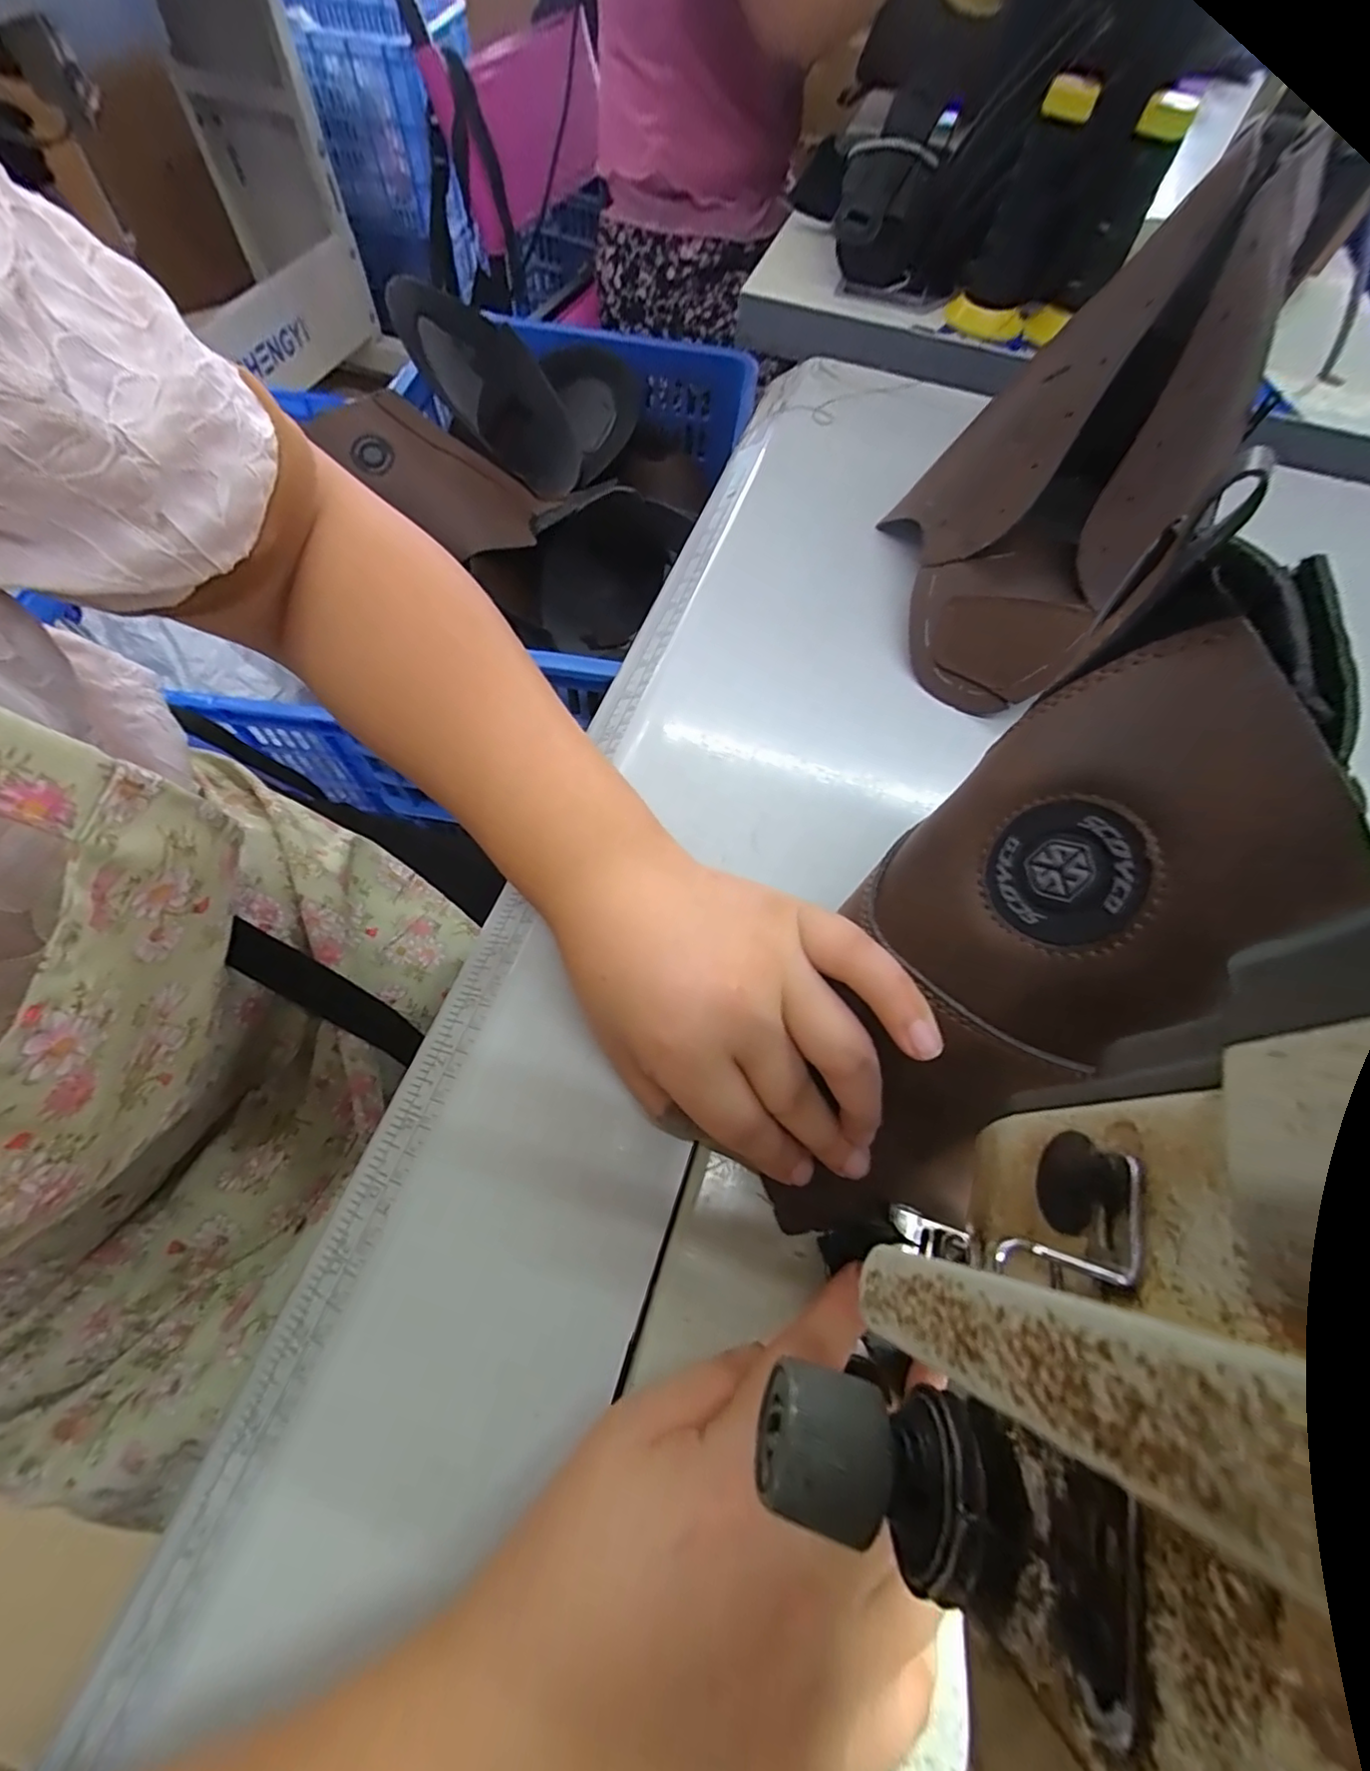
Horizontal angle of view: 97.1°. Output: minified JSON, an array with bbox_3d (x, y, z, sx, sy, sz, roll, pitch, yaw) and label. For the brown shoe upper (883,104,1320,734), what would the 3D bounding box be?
[{"bbox_3d":[0.202,-0.237,0.319,0.149,0.158,0.246,26,66,10],"label":"brown shoe upper"}]

